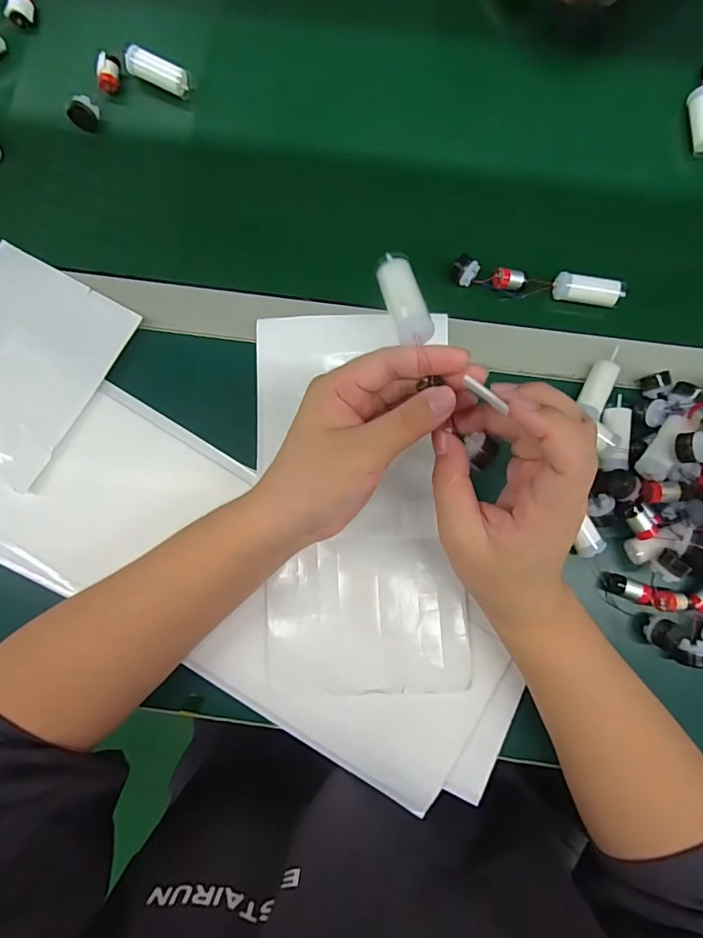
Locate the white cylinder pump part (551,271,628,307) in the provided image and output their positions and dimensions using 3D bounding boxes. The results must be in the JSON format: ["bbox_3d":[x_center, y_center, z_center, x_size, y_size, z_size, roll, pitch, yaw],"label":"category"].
[{"bbox_3d":[0.192,-0.145,0.388,0.051,0.014,0.019,8,84,3],"label":"white cylinder pump part"}]

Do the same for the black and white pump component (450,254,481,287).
[{"bbox_3d":[0.093,-0.162,0.392,0.020,0.012,0.019,30,86,5],"label":"black and white pump component"}]

